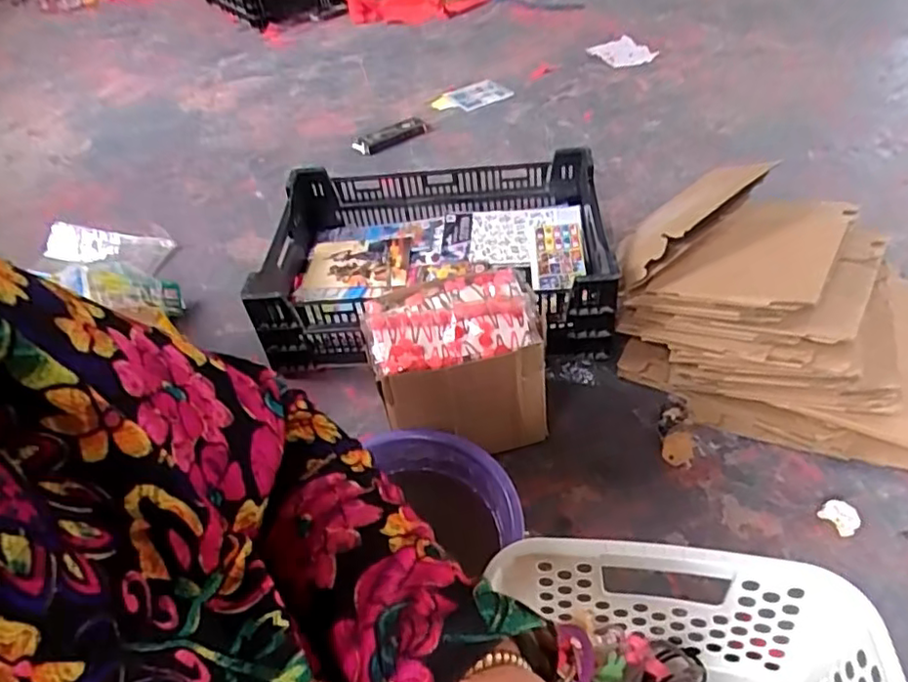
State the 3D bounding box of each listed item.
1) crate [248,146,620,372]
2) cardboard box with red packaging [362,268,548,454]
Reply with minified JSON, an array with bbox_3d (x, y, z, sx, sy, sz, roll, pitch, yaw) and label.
[{"bbox_3d":[-0.042,-0.162,1.164,0.639,0.177,0.421,1,47,6],"label":"crate"},{"bbox_3d":[0.005,0.036,0.927,0.232,0.229,0.186,-11,46,-4],"label":"cardboard box with red packaging"}]

